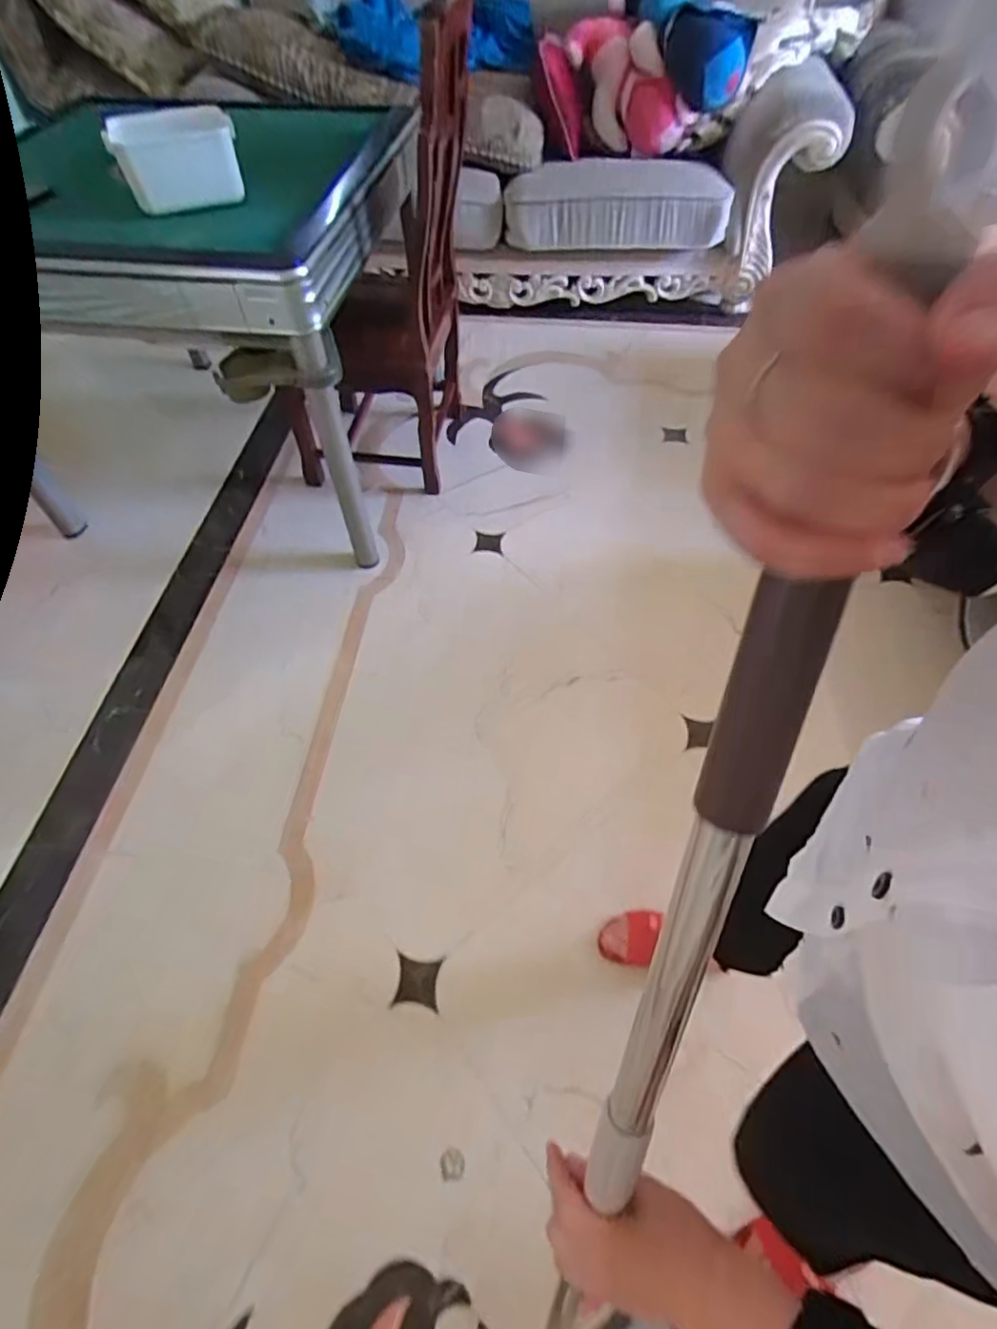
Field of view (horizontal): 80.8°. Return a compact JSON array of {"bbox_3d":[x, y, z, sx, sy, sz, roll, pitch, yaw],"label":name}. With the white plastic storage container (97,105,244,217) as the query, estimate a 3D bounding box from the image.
[{"bbox_3d":[-0.611,-0.969,1.120,0.211,0.103,0.202,-16,59,-14],"label":"white plastic storage container"}]

